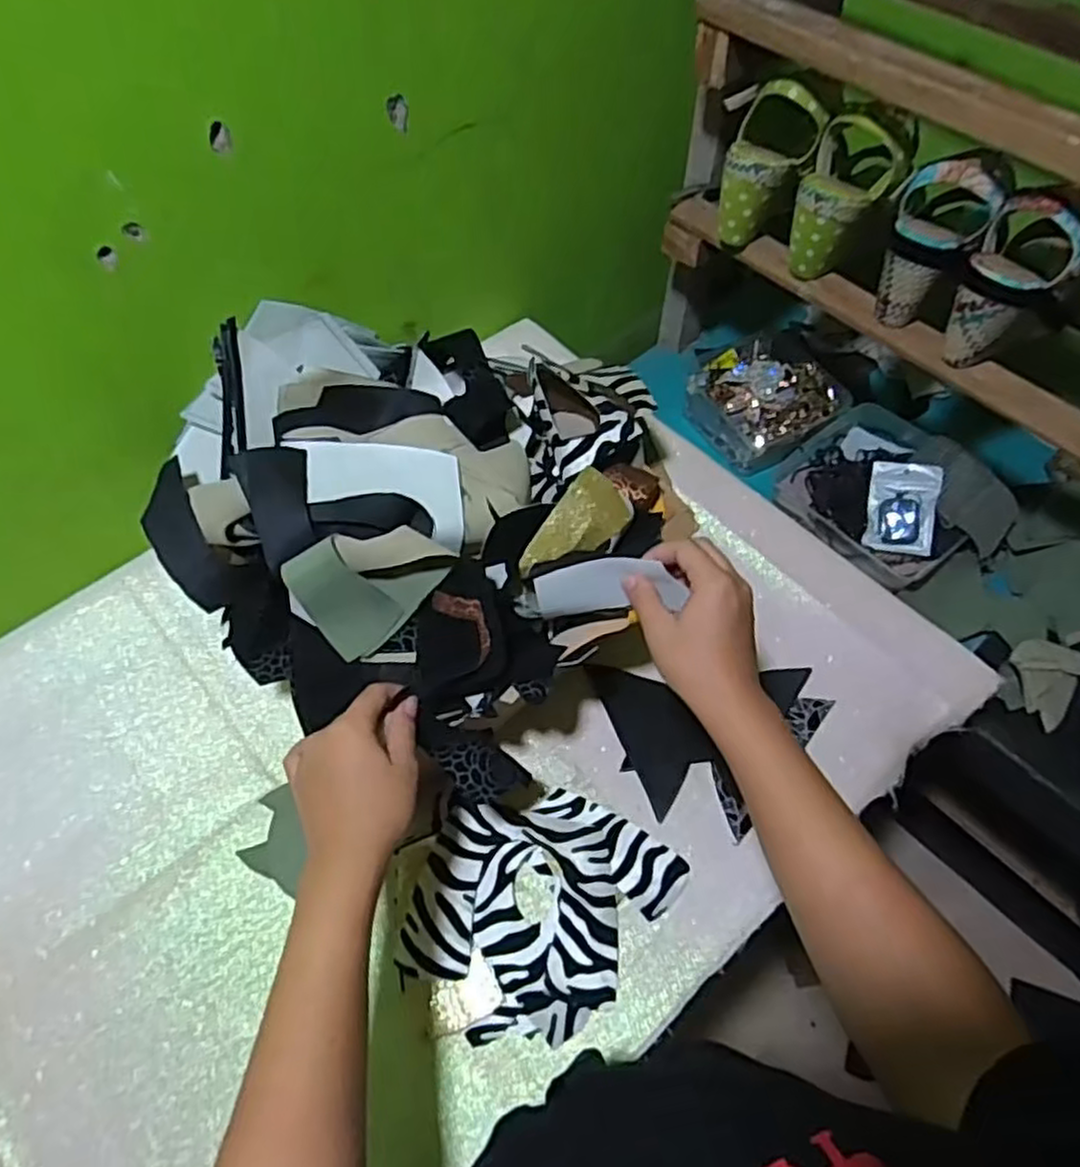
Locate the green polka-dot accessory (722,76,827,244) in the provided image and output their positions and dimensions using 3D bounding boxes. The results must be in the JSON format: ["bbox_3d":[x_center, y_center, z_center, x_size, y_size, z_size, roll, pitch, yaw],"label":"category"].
[{"bbox_3d":[0.222,-0.403,0.710,0.079,0.139,0.069,18,60,11],"label":"green polka-dot accessory"}]

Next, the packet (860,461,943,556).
[{"bbox_3d":[0.396,-0.083,0.805,0.069,0.012,0.097,9,93,33],"label":"packet"}]

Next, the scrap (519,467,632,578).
[{"bbox_3d":[0.027,-0.038,0.549,0.051,0.007,0.096,45,76,-15],"label":"scrap"}]

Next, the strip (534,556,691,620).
[{"bbox_3d":[0.045,0.001,0.493,0.095,0.032,0.021,-9,56,14],"label":"strip"}]

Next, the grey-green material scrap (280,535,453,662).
[{"bbox_3d":[-0.121,0.003,0.523,0.097,0.089,0.025,-27,31,-16],"label":"grey-green material scrap"}]

